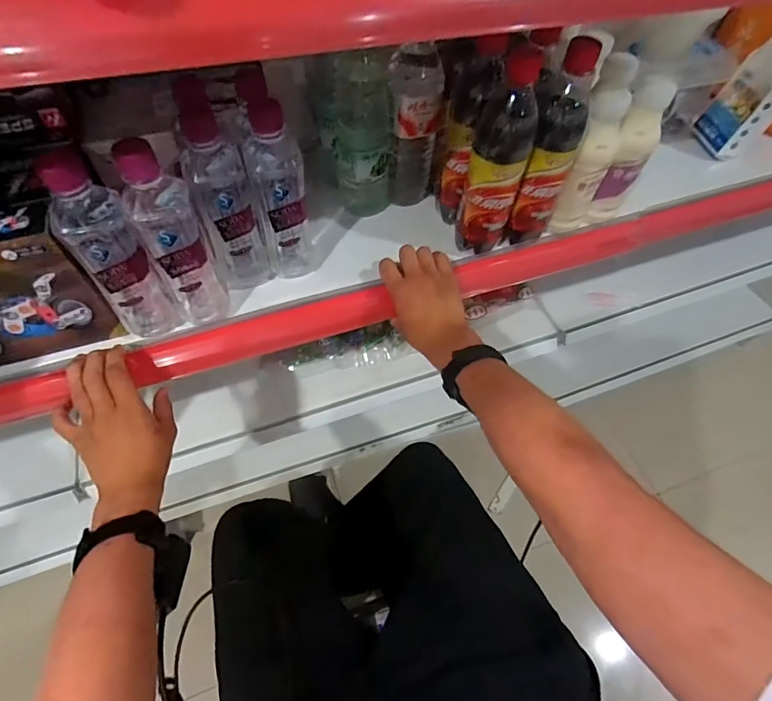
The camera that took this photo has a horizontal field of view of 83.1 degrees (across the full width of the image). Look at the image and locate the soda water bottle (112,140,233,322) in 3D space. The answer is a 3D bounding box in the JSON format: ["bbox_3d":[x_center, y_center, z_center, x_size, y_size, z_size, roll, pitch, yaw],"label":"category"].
[{"bbox_3d":[-0.204,-0.103,0.427,0.051,0.195,0.048,-22,61,-16],"label":"soda water bottle"}]

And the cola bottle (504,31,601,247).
[{"bbox_3d":[0.183,-0.223,0.496,0.064,0.214,0.060,20,59,10],"label":"cola bottle"}]

